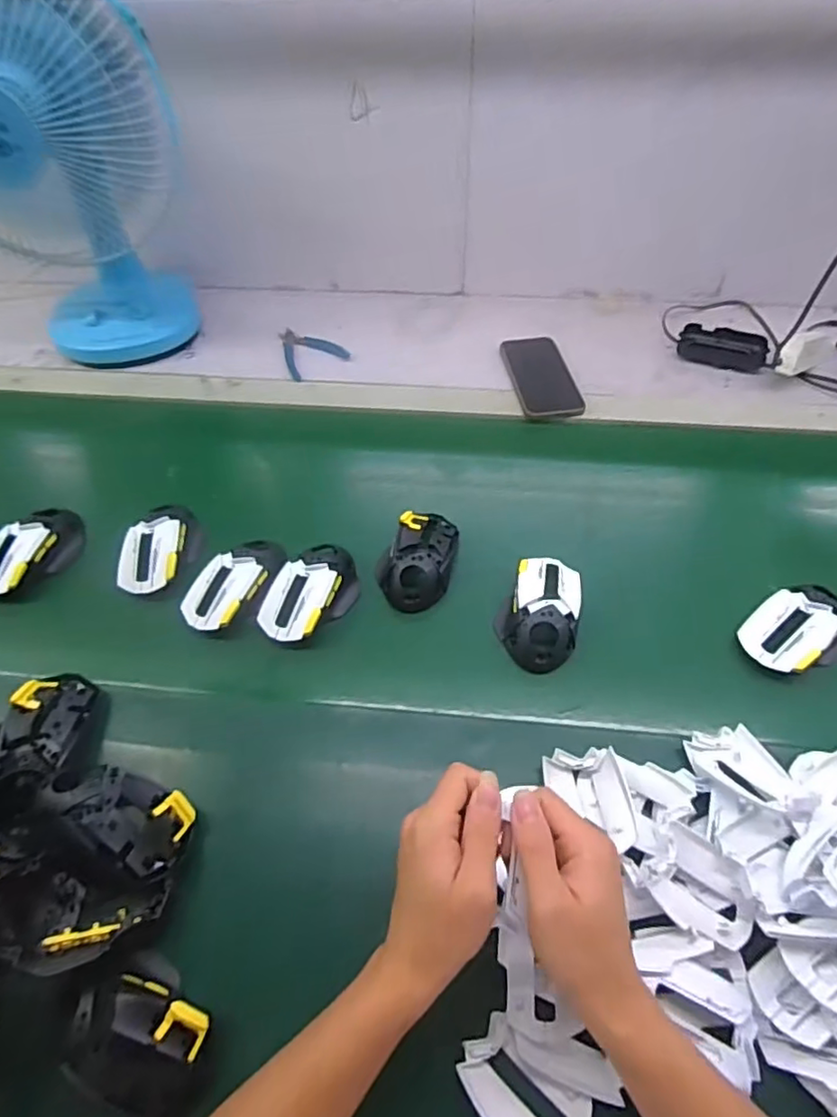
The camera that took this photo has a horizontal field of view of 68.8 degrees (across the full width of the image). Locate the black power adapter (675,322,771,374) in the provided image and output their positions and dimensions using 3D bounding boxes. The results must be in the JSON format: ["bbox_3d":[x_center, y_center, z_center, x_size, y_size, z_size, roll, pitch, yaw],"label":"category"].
[{"bbox_3d":[0.415,-0.288,0.833,0.113,0.026,0.055,17,54,15],"label":"black power adapter"}]

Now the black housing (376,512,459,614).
[{"bbox_3d":[0.000,-0.005,0.625,0.070,0.028,0.113,12,53,11],"label":"black housing"}]

